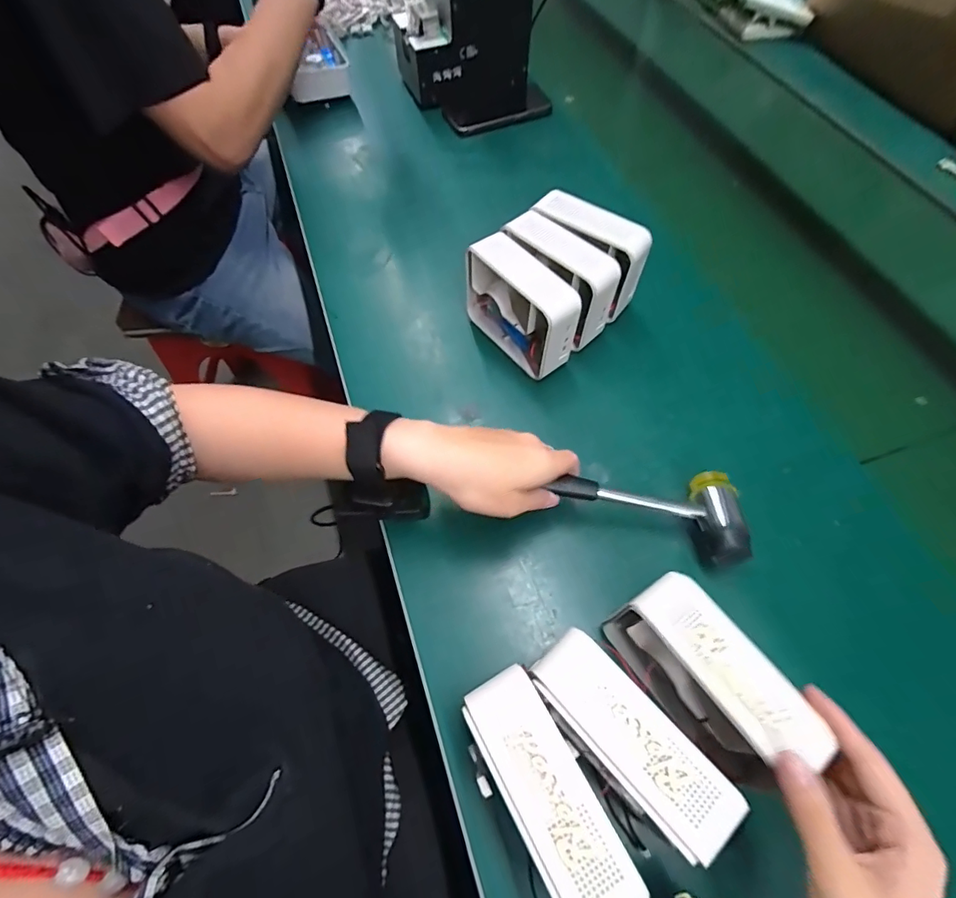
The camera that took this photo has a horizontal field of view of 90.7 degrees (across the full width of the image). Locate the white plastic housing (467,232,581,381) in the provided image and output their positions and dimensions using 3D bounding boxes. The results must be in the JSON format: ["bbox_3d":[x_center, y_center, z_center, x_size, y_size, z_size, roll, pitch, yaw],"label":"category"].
[{"bbox_3d":[0.040,-0.143,0.480,0.048,0.100,0.125,-34,67,-17],"label":"white plastic housing"}]

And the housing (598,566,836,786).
[{"bbox_3d":[0.147,0.151,0.309,0.048,0.087,0.124,-30,66,-16],"label":"housing"}]

